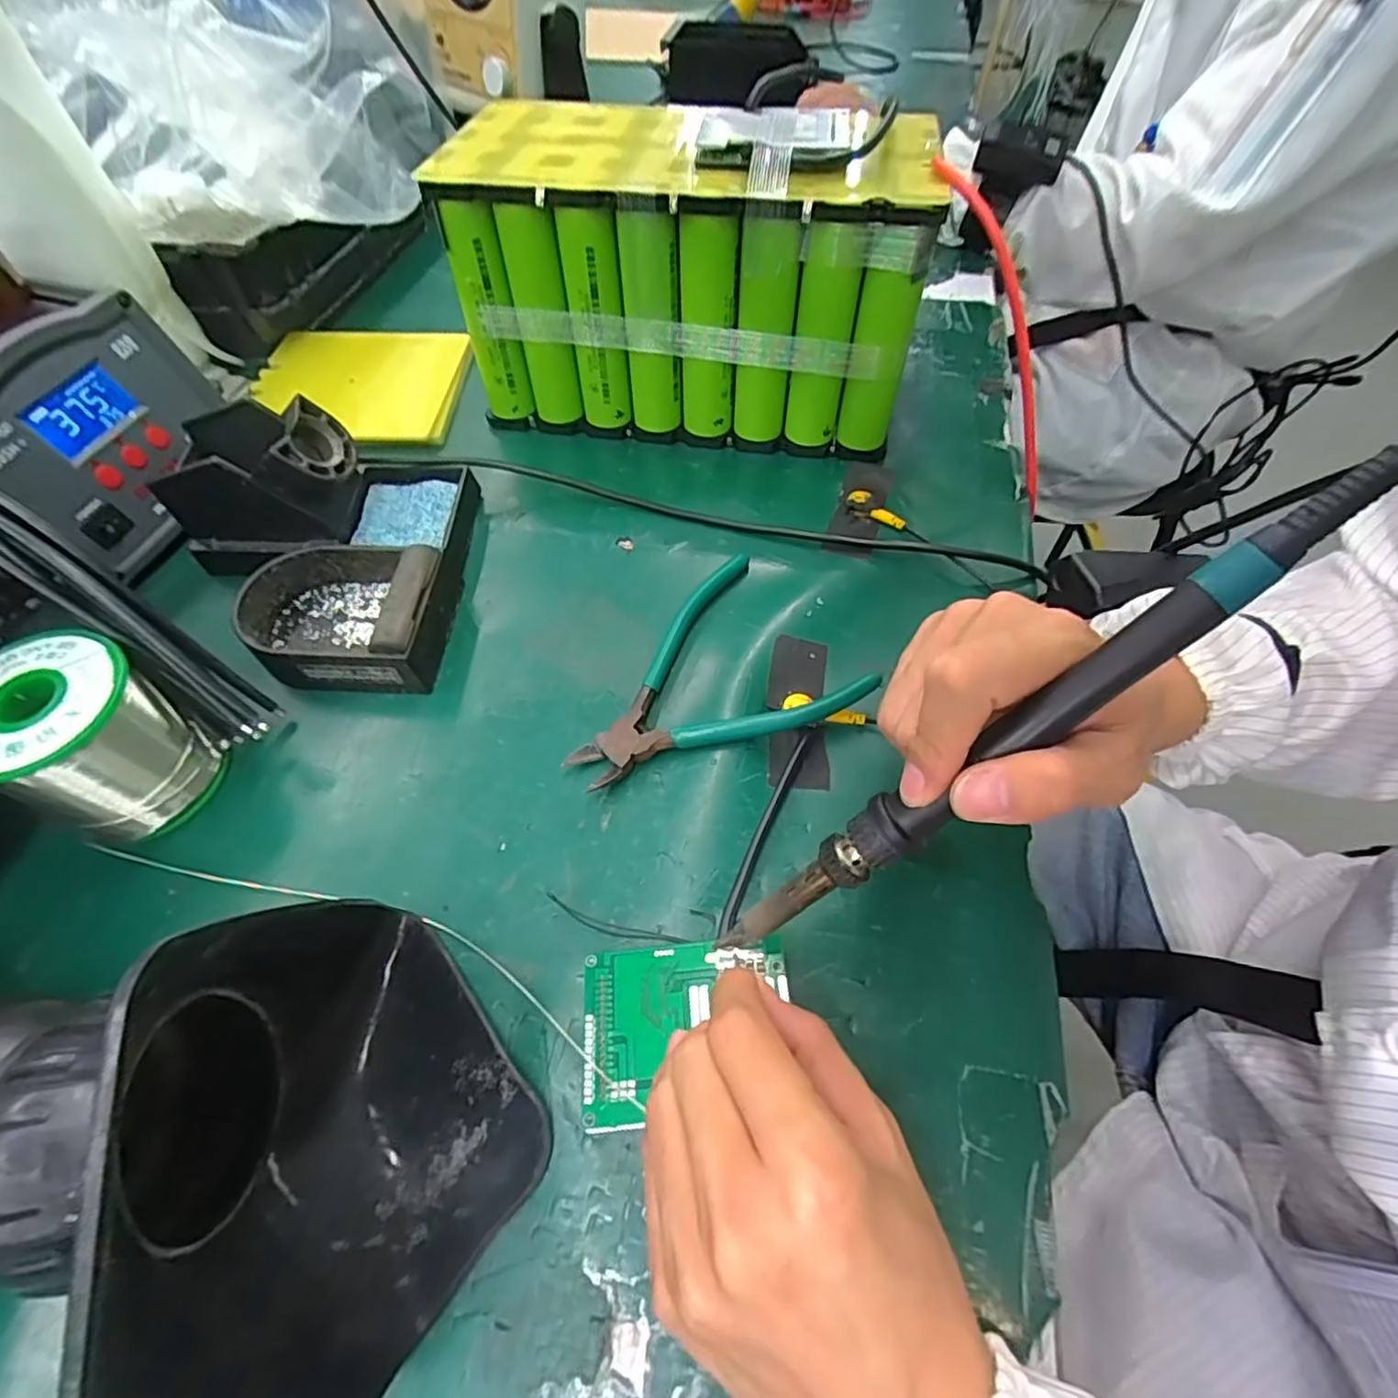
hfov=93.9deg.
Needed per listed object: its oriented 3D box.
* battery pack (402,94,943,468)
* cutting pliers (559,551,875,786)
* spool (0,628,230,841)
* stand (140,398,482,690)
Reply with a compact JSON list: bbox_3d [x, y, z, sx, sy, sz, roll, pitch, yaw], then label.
[{"bbox_3d":[-0.003,-0.270,0.414,0.267,0.153,0.123,9,59,4],"label":"battery pack"},{"bbox_3d":[-0.001,-0.008,0.327,0.141,0.023,0.112,-31,64,-19],"label":"cutting pliers"},{"bbox_3d":[-0.263,0.018,0.284,0.061,0.067,0.063,24,61,12],"label":"spool"},{"bbox_3d":[-0.215,-0.087,0.348,0.160,0.069,0.150,2,58,-1],"label":"stand"}]

